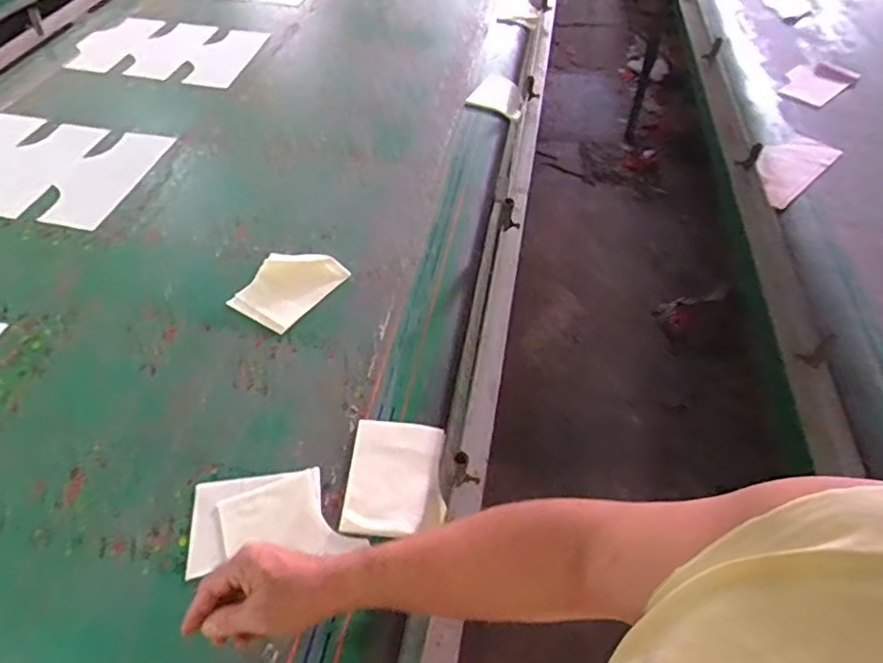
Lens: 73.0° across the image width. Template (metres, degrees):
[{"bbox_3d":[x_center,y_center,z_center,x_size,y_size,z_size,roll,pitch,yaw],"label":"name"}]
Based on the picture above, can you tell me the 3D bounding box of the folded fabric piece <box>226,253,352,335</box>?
[{"bbox_3d":[-0.248,-0.076,0.963,0.123,0.031,0.161,28,53,20],"label":"folded fabric piece"}]

